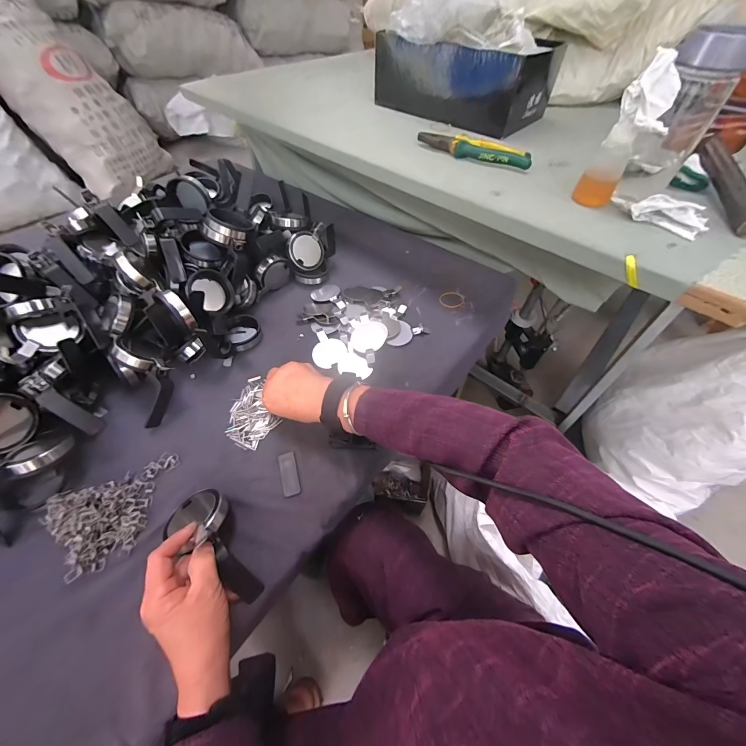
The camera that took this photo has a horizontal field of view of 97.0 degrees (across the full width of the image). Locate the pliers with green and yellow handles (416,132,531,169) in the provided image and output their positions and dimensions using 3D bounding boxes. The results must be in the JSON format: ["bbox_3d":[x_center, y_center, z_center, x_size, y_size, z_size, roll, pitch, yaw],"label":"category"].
[{"bbox_3d":[0.169,-0.379,0.562,0.196,0.023,0.047,25,56,17],"label":"pliers with green and yellow handles"}]

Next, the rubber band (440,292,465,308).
[{"bbox_3d":[0.150,-0.139,0.627,0.045,0.004,0.046,0,53,-1],"label":"rubber band"}]

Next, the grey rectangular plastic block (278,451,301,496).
[{"bbox_3d":[-0.109,0.132,0.431,0.021,0.004,0.056,-14,54,-12],"label":"grey rectangular plastic block"}]

